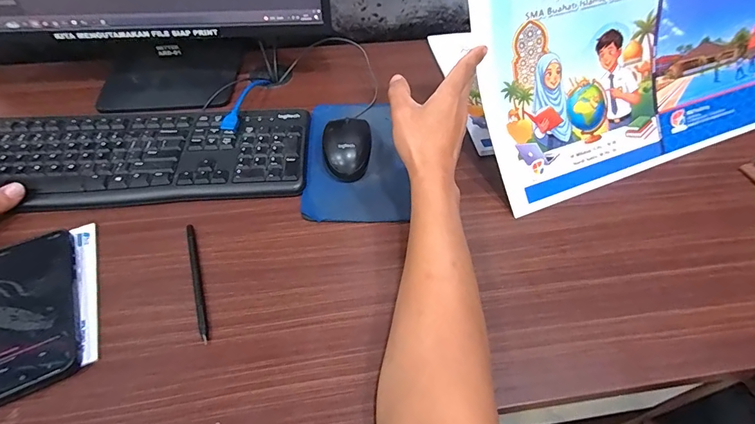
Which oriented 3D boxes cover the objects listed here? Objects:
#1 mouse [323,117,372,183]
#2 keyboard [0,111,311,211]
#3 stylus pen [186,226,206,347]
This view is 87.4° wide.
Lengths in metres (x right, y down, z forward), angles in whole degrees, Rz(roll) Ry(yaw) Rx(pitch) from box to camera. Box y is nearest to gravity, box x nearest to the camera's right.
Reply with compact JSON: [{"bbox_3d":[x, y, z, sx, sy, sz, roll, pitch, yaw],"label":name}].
[{"bbox_3d":[-0.038,-0.080,0.491,0.059,0.032,0.093,-3,52,-4],"label":"mouse"},{"bbox_3d":[-0.297,-0.074,0.494,0.414,0.017,0.150,0,52,-1],"label":"keyboard"},{"bbox_3d":[-0.181,0.067,0.394,0.007,0.006,0.134,-16,54,-13],"label":"stylus pen"}]

